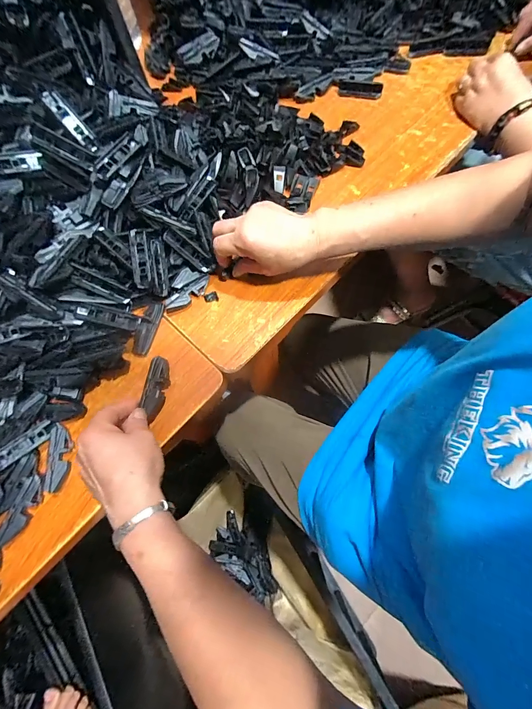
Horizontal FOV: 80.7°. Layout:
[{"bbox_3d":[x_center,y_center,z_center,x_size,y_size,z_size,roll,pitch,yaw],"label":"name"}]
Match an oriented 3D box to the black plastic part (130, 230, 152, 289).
[{"bbox_3d":[-0.155,-0.121,0.387,0.022,0.013,0.073,-8,89,-4],"label":"black plastic part"}]

